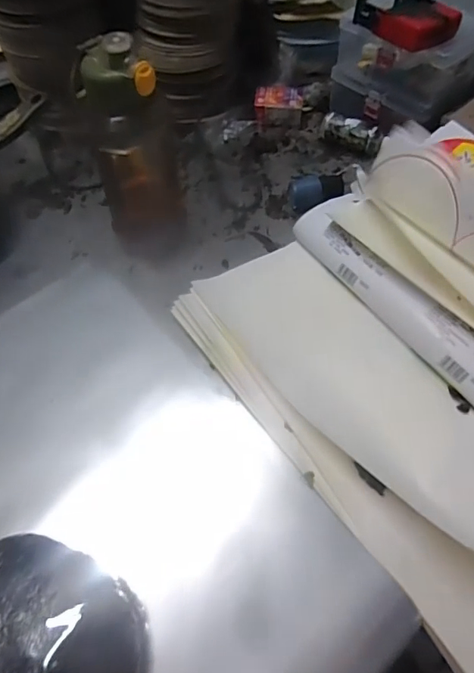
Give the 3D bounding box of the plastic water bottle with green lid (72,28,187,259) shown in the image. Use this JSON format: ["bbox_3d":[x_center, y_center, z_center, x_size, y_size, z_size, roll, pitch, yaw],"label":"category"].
[{"bbox_3d":[-0.119,-0.206,0.514,0.095,0.229,0.093,-11,59,-6],"label":"plastic water bottle with green lid"}]

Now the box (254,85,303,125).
[{"bbox_3d":[0.067,-0.371,0.718,0.075,0.029,0.057,6,59,5],"label":"box"}]

